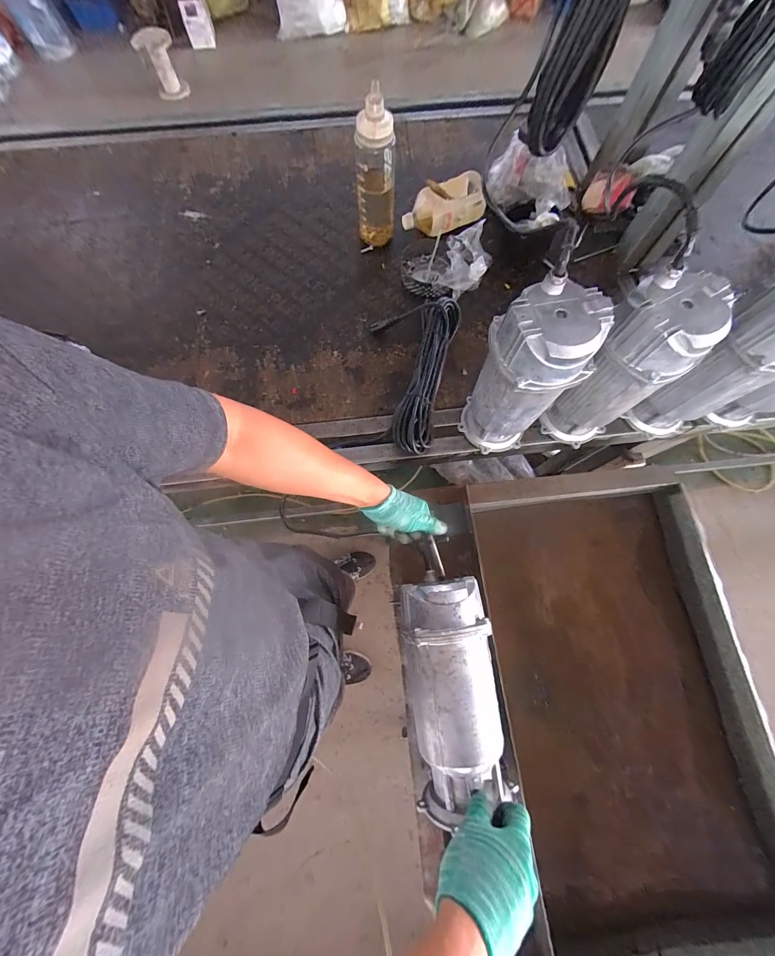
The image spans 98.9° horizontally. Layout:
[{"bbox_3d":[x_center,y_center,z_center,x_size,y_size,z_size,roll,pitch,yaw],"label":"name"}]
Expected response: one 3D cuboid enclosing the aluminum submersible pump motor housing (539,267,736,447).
[{"bbox_3d":[0.369,-0.165,0.541,0.117,0.293,0.121,-39,77,-10],"label":"aluminum submersible pump motor housing"}]

